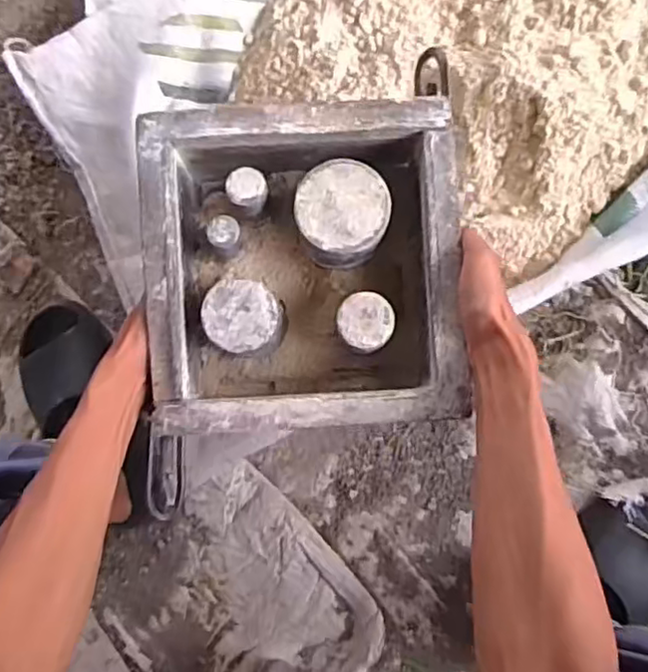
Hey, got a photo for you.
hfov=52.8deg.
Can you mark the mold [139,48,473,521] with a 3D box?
[{"bbox_3d":[-0.012,-0.053,0.540,0.234,0.116,0.243,-3,88,5],"label":"mold"}]

